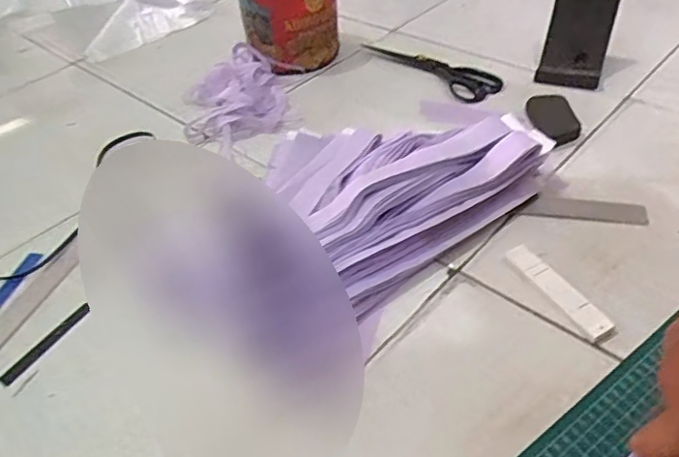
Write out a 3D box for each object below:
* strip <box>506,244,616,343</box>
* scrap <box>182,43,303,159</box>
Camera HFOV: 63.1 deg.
[{"bbox_3d":[0.199,0.055,0.506,0.024,0.008,0.119,-21,45,-15],"label":"strip"},{"bbox_3d":[-0.148,-0.192,0.798,0.156,0.038,0.226,-12,44,-7],"label":"scrap"}]

